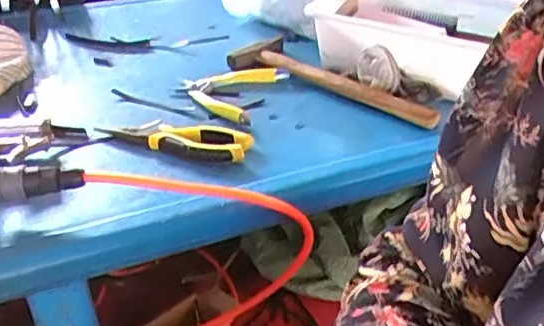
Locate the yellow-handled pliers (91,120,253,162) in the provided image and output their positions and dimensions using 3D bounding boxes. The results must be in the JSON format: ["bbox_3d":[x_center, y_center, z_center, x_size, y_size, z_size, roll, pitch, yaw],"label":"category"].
[{"bbox_3d":[-0.098,-0.029,0.624,0.157,0.013,0.058,13,34,25],"label":"yellow-handled pliers"}]

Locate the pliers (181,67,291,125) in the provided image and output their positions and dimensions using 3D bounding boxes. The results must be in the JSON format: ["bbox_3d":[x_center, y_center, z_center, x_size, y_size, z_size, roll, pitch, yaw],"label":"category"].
[{"bbox_3d":[-0.051,-0.086,0.707,0.103,0.013,0.123,10,33,21],"label":"pliers"}]

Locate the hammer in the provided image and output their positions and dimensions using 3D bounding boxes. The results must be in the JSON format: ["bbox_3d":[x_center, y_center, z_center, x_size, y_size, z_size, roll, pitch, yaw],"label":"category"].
[{"bbox_3d":[0.081,-0.104,0.741,0.279,0.018,0.091,20,38,33],"label":"hammer"}]

